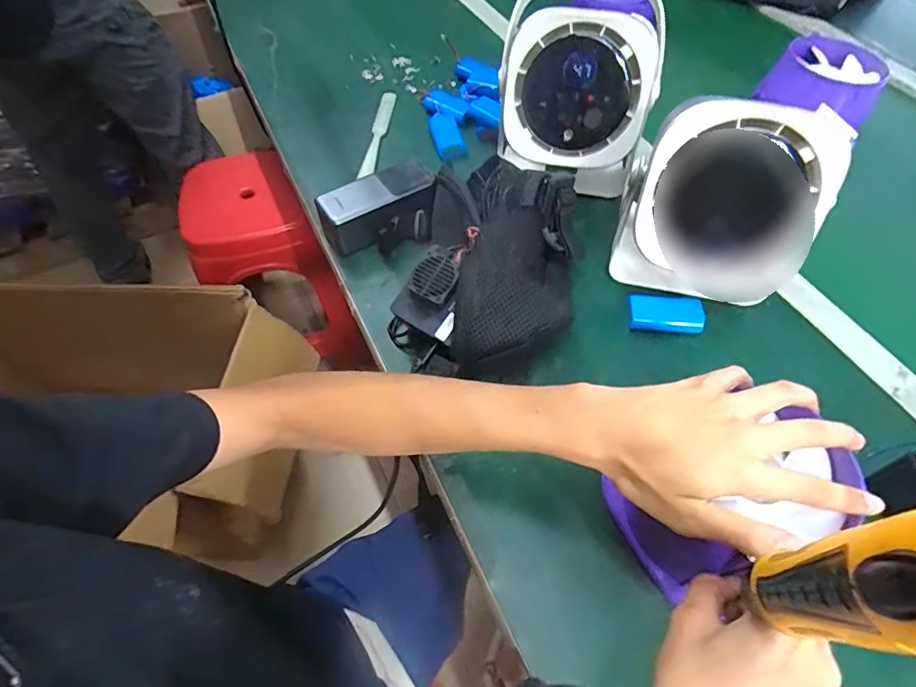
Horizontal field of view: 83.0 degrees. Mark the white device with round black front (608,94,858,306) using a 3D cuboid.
[{"bbox_3d":[0.227,-0.115,0.454,0.155,0.180,0.069,18,59,13],"label":"white device with round black front"}]

